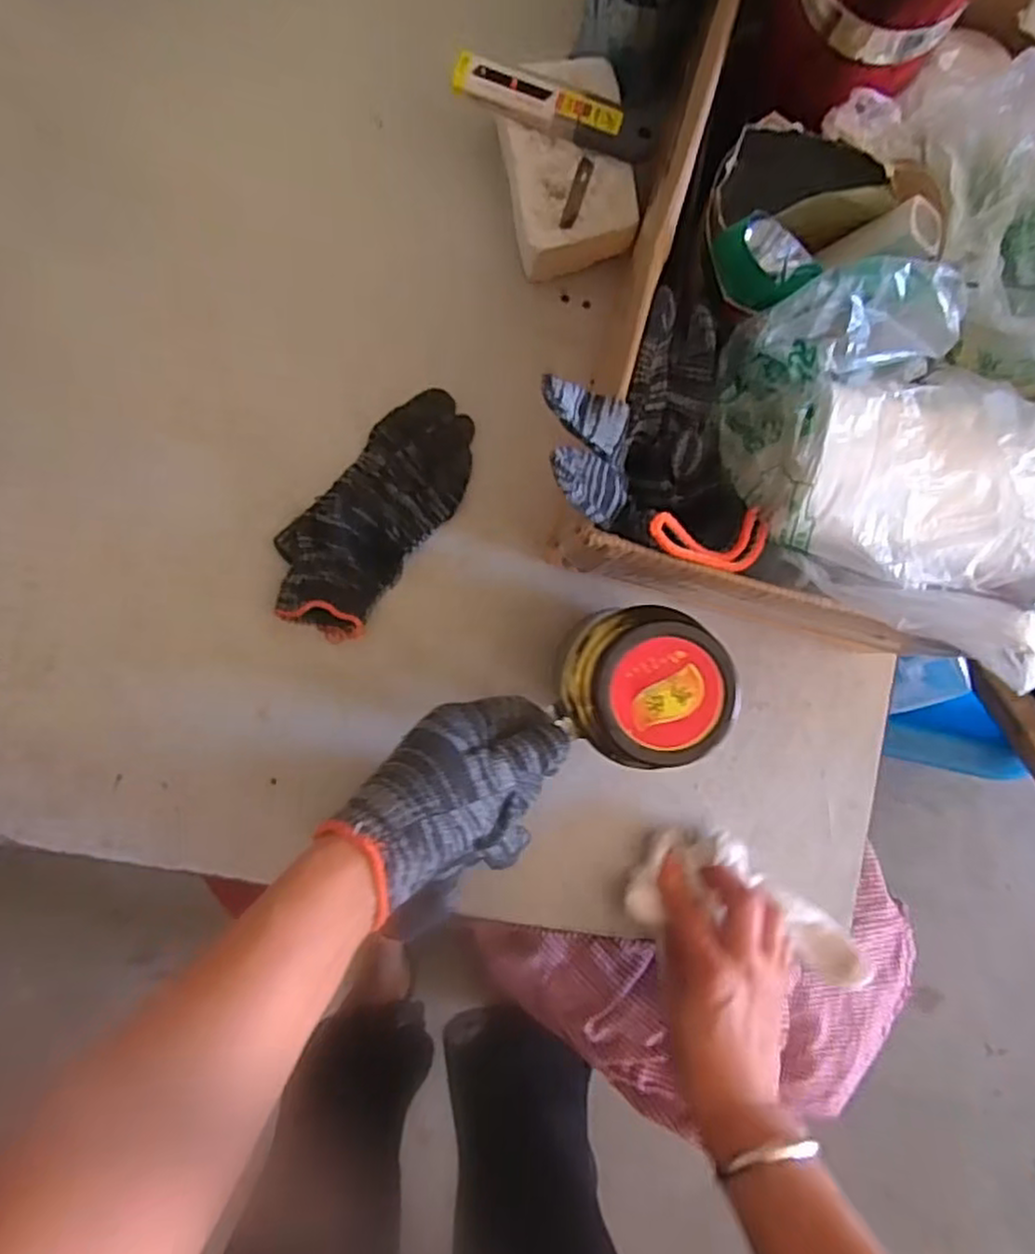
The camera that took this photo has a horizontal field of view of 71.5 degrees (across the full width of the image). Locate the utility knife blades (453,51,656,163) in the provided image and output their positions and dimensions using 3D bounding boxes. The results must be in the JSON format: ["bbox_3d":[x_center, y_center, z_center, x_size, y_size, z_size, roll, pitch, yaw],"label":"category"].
[{"bbox_3d":[0.024,-0.311,0.430,0.121,0.011,0.028,17,90,-2],"label":"utility knife blades"}]

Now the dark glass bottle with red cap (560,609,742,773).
[{"bbox_3d":[0.066,0.030,0.382,0.079,0.066,0.077,-6,92,-3],"label":"dark glass bottle with red cap"}]

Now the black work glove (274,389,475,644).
[{"bbox_3d":[-0.092,-0.075,0.466,0.075,0.035,0.173,35,89,-3],"label":"black work glove"}]

